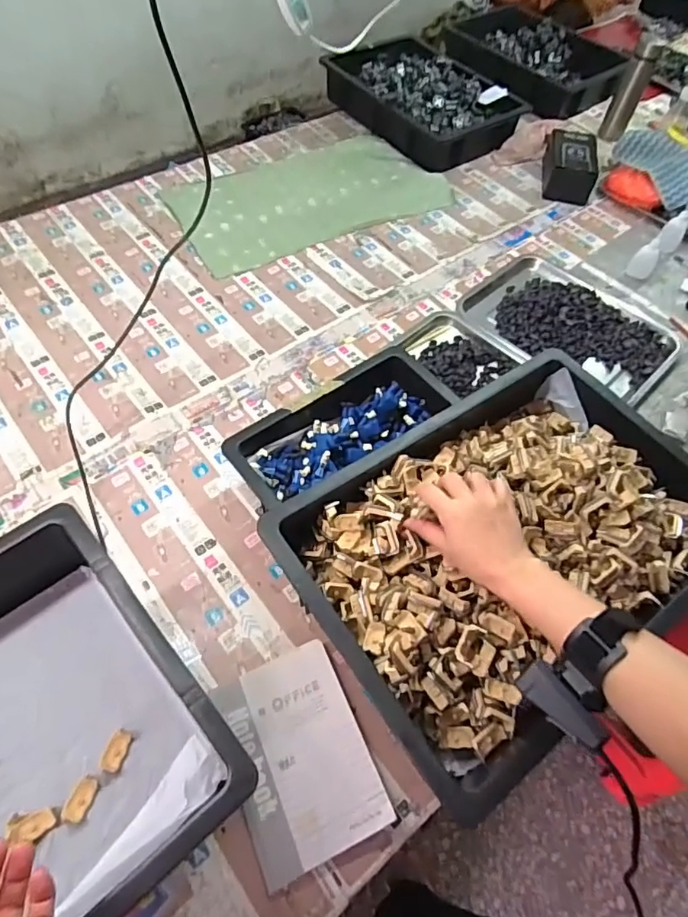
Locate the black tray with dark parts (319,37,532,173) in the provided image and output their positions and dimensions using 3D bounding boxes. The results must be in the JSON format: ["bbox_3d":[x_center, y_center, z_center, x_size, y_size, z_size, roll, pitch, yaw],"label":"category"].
[{"bbox_3d":[0.176,-0.898,1.334,0.324,0.111,0.471,-35,66,-24],"label":"black tray with dark parts"}]

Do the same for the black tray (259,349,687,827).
[{"bbox_3d":[0.183,0.079,0.567,0.457,0.077,0.311,-28,63,-21],"label":"black tray"}]

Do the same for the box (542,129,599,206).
[{"bbox_3d":[0.531,-0.692,1.246,0.107,0.080,0.209,12,56,3],"label":"box"}]

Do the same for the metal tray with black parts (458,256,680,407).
[{"bbox_3d":[0.413,-0.249,0.978,0.348,0.024,0.273,38,61,19],"label":"metal tray with black parts"}]

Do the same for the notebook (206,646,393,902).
[{"bbox_3d":[-0.050,0.314,0.573,0.137,0.029,0.196,-19,60,-17],"label":"notebook"}]

